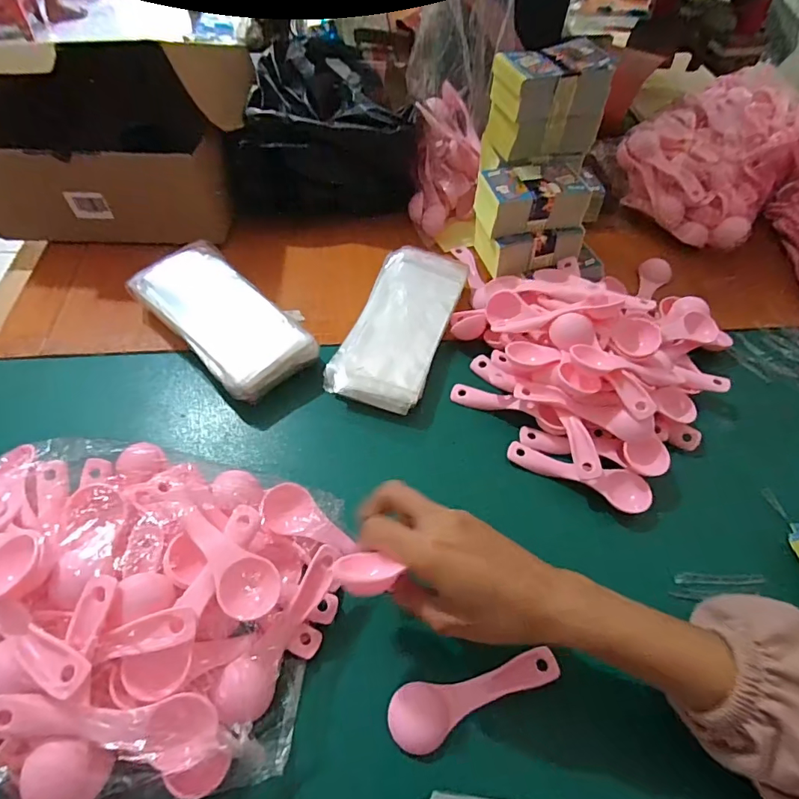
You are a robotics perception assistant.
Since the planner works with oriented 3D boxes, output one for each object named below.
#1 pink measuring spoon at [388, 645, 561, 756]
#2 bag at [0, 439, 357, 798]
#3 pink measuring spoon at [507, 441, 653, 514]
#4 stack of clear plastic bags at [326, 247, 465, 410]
[{"bbox_3d":[0.049,0.189,0.305,0.112,0.020,0.034,-12,56,-12],"label":"pink measuring spoon"},{"bbox_3d":[-0.191,0.114,0.296,0.283,0.062,0.187,13,55,5],"label":"bag"},{"bbox_3d":[0.147,0.059,0.394,0.114,0.022,0.030,24,56,12],"label":"pink measuring spoon"},{"bbox_3d":[0.001,-0.072,0.471,0.086,0.035,0.192,18,55,8],"label":"stack of clear plastic bags"}]

